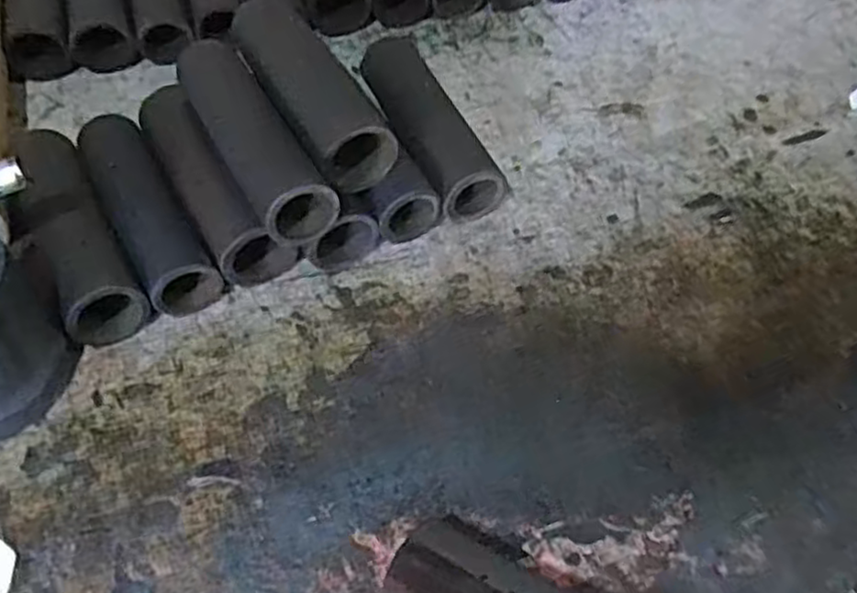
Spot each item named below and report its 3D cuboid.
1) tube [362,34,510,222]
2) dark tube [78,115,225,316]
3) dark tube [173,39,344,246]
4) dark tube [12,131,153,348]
[{"bbox_3d":[0.001,-0.135,0.572,0.055,0.052,0.164,-20,58,-15],"label":"tube"},{"bbox_3d":[-0.209,-0.063,0.532,0.045,0.040,0.191,-26,59,-18],"label":"dark tube"},{"bbox_3d":[-0.128,-0.111,0.516,0.048,0.048,0.191,-26,57,-18],"label":"dark tube"},{"bbox_3d":[-0.255,-0.046,0.517,0.051,0.041,0.198,-26,59,-18],"label":"dark tube"}]

